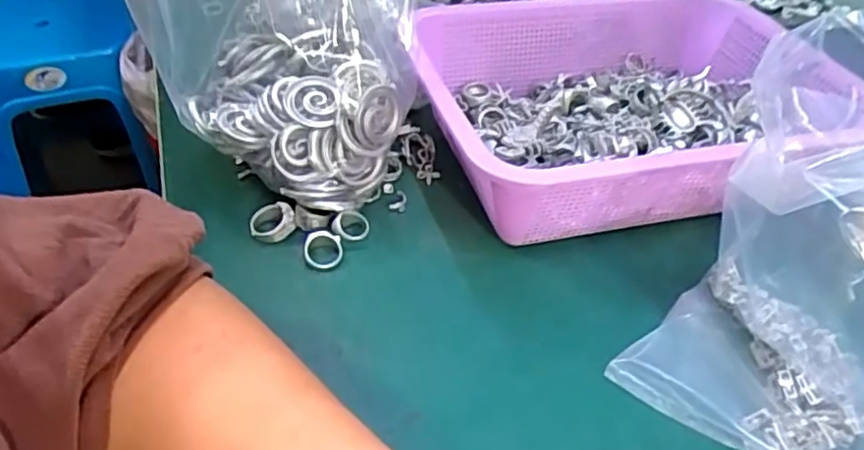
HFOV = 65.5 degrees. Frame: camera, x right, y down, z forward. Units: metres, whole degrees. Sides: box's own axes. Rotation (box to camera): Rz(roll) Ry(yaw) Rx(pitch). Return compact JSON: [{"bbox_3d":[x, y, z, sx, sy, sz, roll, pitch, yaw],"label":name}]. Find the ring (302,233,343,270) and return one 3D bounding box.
[{"bbox_3d":[-0.067,0.015,0.414,0.024,0.005,0.025,6,64,-12],"label":"ring"}]

